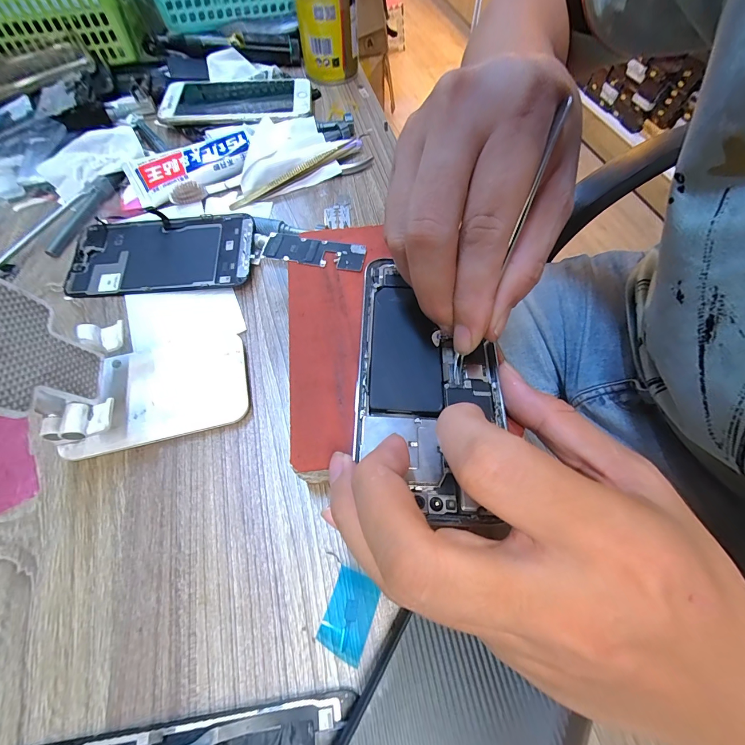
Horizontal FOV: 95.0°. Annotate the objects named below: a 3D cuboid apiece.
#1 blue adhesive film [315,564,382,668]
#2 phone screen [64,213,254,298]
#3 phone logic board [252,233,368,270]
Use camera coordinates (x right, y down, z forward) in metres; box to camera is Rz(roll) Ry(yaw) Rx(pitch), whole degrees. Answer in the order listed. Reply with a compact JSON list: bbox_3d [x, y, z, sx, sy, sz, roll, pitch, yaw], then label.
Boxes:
[{"bbox_3d":[-0.011,0.115,0.164,0.023,0.004,0.034,20,64,10],"label":"blue adhesive film"},{"bbox_3d":[-0.165,-0.094,0.267,0.144,0.004,0.069,-3,70,3],"label":"phone screen"},{"bbox_3d":[-0.041,-0.080,0.222,0.072,0.004,0.026,6,62,3],"label":"phone logic board"}]

